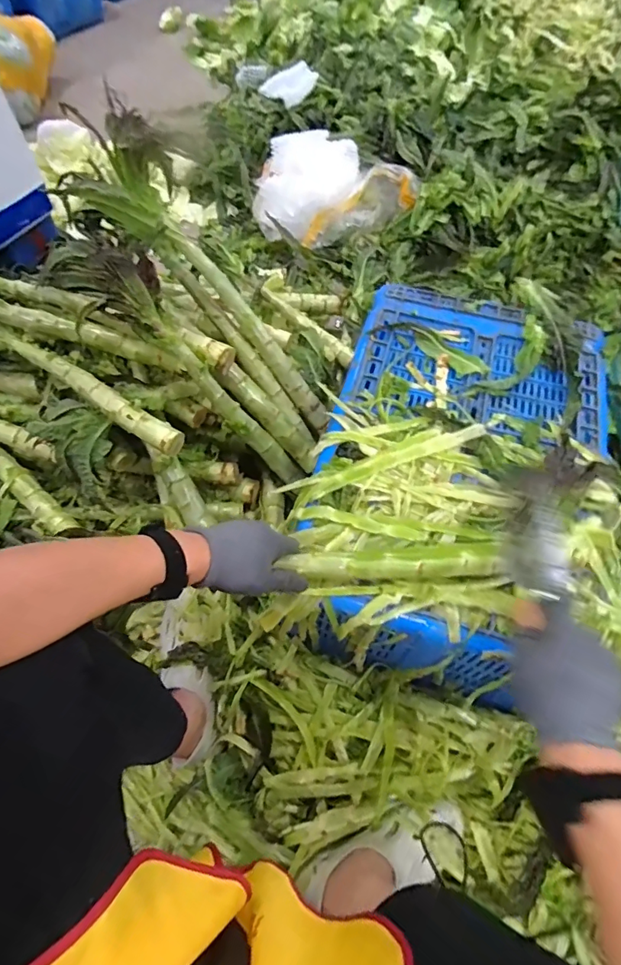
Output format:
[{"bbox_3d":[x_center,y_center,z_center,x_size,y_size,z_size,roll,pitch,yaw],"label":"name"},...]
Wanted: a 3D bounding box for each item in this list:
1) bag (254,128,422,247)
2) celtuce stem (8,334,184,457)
[{"bbox_3d":[0.060,-0.883,1.380,0.452,0.157,0.350,-4,61,-3],"label":"bag"},{"bbox_3d":[-0.376,-0.162,0.780,0.402,0.037,0.044,33,66,17],"label":"celtuce stem"}]

